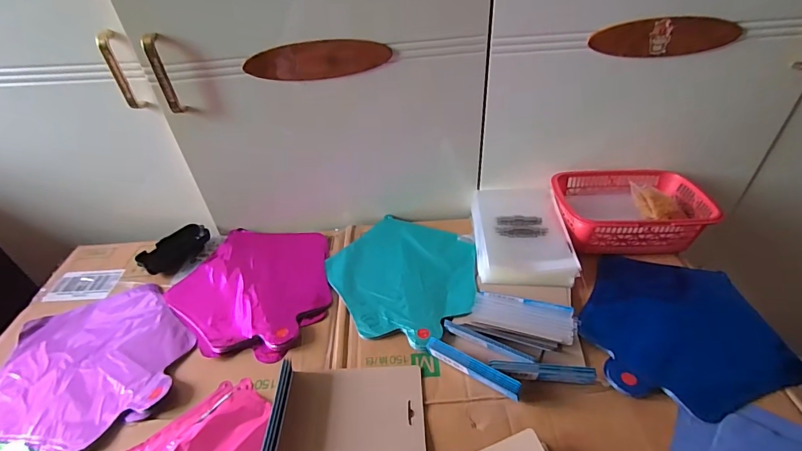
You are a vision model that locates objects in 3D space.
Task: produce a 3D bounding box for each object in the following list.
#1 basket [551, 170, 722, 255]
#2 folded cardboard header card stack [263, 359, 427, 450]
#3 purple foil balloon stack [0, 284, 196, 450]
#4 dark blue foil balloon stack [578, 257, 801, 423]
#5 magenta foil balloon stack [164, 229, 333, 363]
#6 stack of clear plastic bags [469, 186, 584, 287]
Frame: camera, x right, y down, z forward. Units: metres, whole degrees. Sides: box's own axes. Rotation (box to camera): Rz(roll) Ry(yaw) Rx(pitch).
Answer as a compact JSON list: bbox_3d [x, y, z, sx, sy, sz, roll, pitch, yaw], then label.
[{"bbox_3d":[0.347,-0.024,0.638,0.214,0.070,0.145,-4,39,0],"label":"basket"},{"bbox_3d":[-0.054,0.193,0.436,0.154,0.035,0.112,-4,39,0],"label":"folded cardboard header card stack"},{"bbox_3d":[-0.385,0.163,0.515,0.230,0.013,0.220,-3,39,1],"label":"purple foil balloon stack"},{"bbox_3d":[0.342,0.118,0.514,0.215,0.013,0.231,4,40,10],"label":"dark blue foil balloon stack"},{"bbox_3d":[-0.214,0.085,0.607,0.226,0.015,0.234,2,40,7],"label":"magenta foil balloon stack"},{"bbox_3d":[0.180,0.011,0.632,0.136,0.037,0.196,0,40,5],"label":"stack of clear plastic bags"}]

